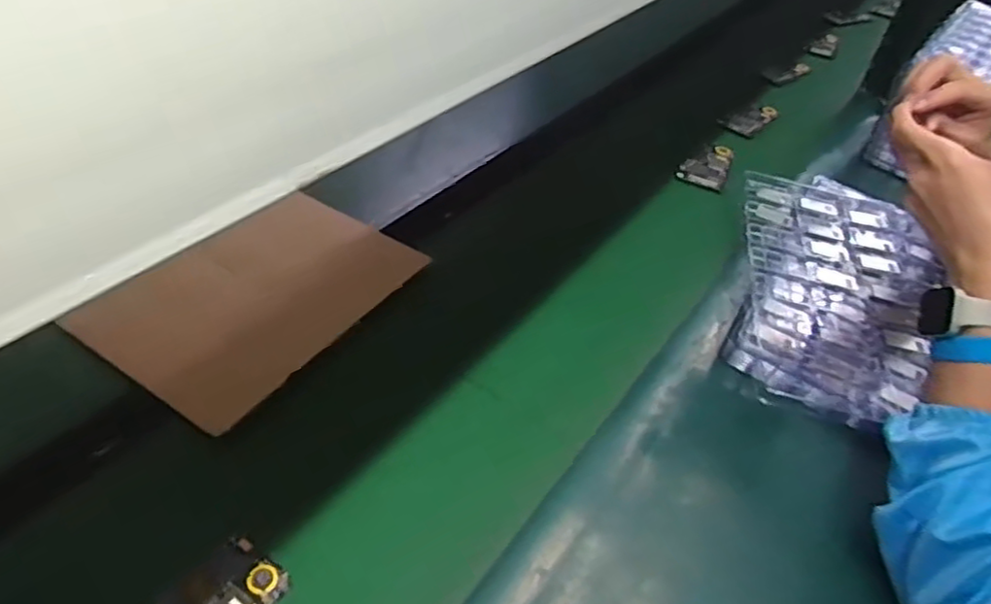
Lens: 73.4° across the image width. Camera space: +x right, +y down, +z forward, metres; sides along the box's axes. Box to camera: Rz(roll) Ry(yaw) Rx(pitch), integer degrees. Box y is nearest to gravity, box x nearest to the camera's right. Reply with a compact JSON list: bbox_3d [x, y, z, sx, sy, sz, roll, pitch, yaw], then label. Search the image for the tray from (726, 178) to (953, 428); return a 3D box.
[{"bbox_3d":[0.386,-0.018,0.753,0.214,0.035,0.402,16,44,9],"label":"tray"}]

